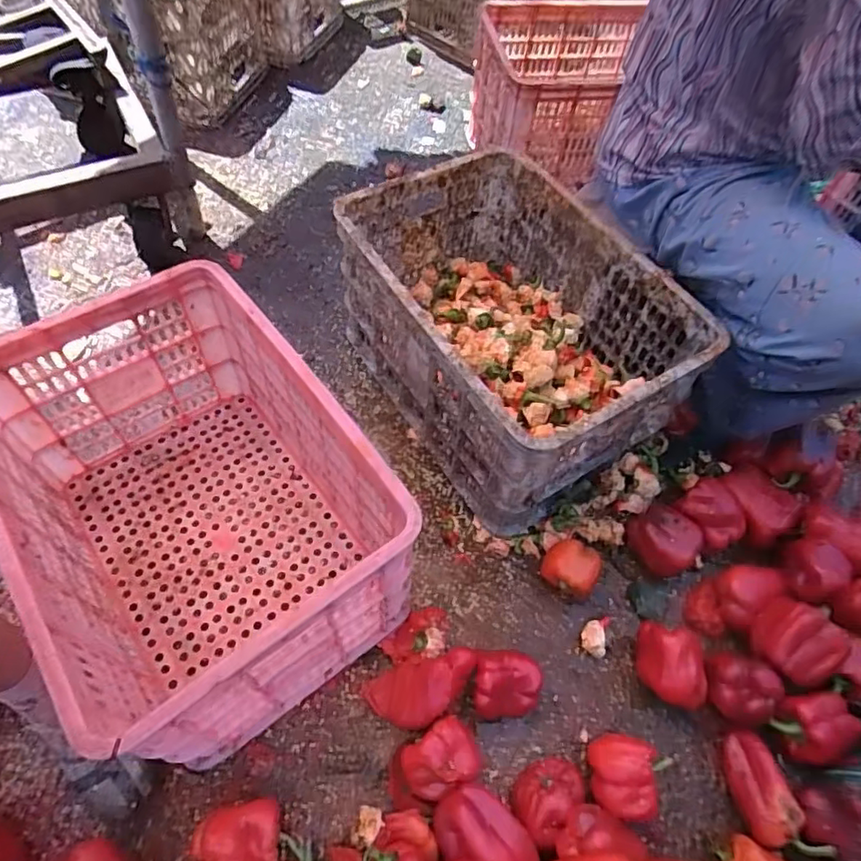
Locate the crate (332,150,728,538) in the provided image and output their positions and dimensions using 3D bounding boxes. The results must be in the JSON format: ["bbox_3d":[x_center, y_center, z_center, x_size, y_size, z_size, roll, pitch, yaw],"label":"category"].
[{"bbox_3d":[0.117,-0.160,0.927,0.349,0.267,0.526,-27,63,-19],"label":"crate"}]

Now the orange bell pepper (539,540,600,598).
[{"bbox_3d":[0.204,0.199,0.833,0.077,0.061,0.072,31,61,15],"label":"orange bell pepper"}]

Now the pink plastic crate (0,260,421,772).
[{"bbox_3d":[-0.294,0.087,0.736,0.360,0.289,0.519,-29,64,-20],"label":"pink plastic crate"}]

